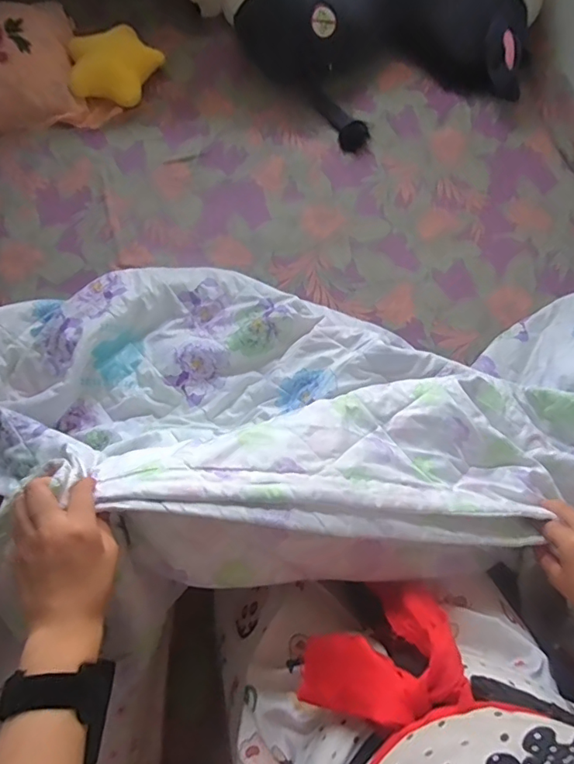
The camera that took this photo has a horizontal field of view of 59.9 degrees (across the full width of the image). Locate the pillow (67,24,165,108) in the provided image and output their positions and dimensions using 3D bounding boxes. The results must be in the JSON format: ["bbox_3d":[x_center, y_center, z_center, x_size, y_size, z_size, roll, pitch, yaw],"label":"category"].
[{"bbox_3d":[-0.380,-0.697,1.103,0.201,0.079,0.174,1,66,-1],"label":"pillow"}]

